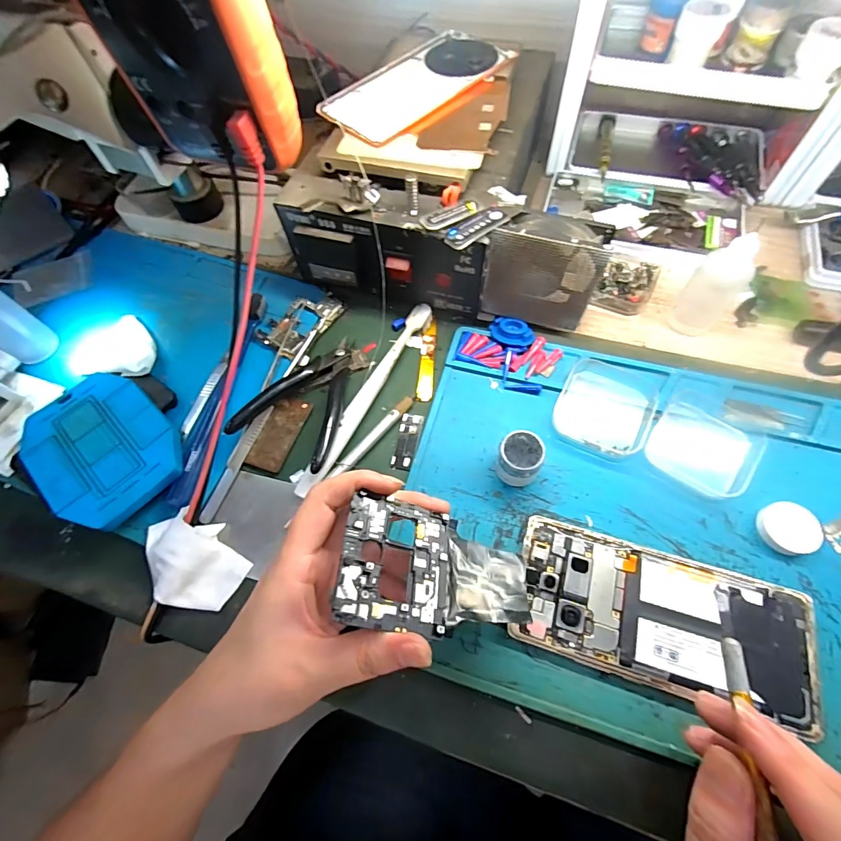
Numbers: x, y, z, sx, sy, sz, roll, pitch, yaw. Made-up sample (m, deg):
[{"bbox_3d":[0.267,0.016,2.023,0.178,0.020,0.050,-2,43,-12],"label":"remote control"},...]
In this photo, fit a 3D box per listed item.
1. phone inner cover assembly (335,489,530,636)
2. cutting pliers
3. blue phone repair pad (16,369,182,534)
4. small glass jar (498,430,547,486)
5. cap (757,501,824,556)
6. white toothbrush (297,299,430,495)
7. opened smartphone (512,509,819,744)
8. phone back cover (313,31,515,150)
[{"bbox_3d":[0.011,0.081,0.222,0.107,0.004,0.063,20,51,-18],"label":"phone inner cover assembly"},{"bbox_3d":[-0.088,-0.020,0.315,0.072,0.026,0.108,14,65,11],"label":"cutting pliers"},{"bbox_3d":[-0.230,0.020,0.305,0.116,0.026,0.086,37,71,20],"label":"blue phone repair pad"},{"bbox_3d":[0.068,0.026,0.282,0.029,0.030,0.029,-2,63,3],"label":"small glass jar"},{"bbox_3d":[0.231,0.067,0.260,0.032,0.011,0.031,-2,63,3],"label":"cap"},{"bbox_3d":[-0.040,-0.021,0.322,0.015,0.013,0.181,26,68,16],"label":"white toothbrush"},{"bbox_3d":[0.139,0.113,0.242,0.158,0.013,0.073,15,65,11],"label":"opened smartphone"},{"bbox_3d":[0.000,-0.266,0.329,0.081,0.005,0.156,41,72,21],"label":"phone back cover"}]

